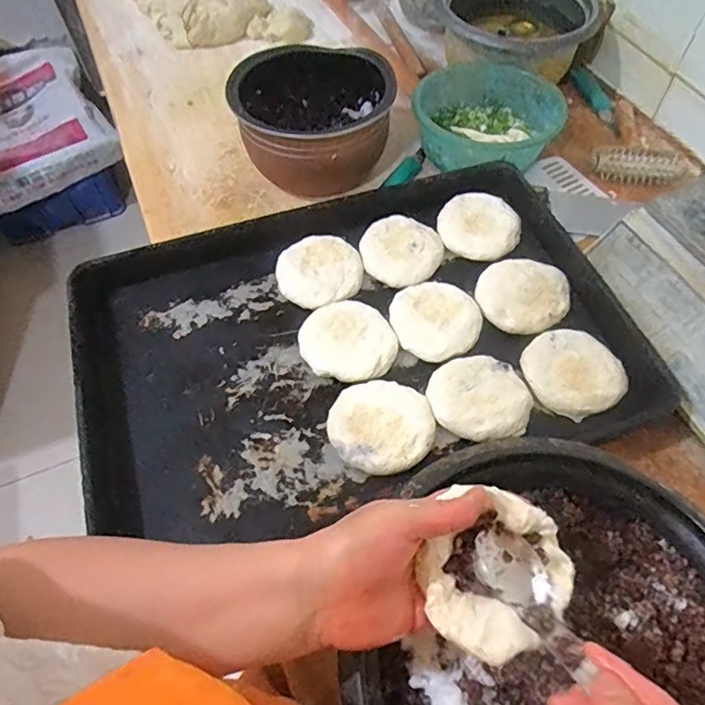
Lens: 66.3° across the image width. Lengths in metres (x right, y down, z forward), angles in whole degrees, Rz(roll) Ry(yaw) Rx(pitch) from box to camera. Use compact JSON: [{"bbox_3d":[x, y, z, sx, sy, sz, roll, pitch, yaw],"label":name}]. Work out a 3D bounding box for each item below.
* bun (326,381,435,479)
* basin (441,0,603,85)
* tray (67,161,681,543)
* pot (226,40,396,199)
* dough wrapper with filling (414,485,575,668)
[{"bbox_3d":[0.031,0.077,0.571,0.106,0.024,0.105,-1,58,1],"label":"bun"},{"bbox_3d":[0.269,-0.529,0.879,0.228,0.095,0.218,-1,58,1],"label":"basin"},{"bbox_3d":[-0.003,-0.020,0.620,0.605,0.055,0.422,-15,59,-8],"label":"tray"},{"bbox_3d":[-0.052,-0.332,0.785,0.211,0.114,0.220,-1,58,1],"label":"pot"},{"bbox_3d":[0.092,0.139,0.340,0.091,0.031,0.096,-1,58,1],"label":"dough wrapper with filling"}]

